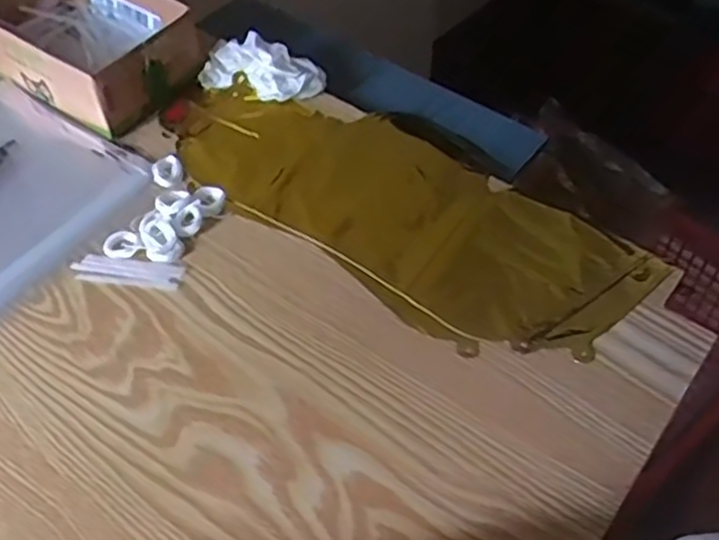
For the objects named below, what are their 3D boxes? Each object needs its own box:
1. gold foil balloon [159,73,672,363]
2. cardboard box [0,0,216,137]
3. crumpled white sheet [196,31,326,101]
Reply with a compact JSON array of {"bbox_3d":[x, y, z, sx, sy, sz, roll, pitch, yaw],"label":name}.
[{"bbox_3d":[0.029,-0.070,0.606,0.408,0.011,0.190,33,58,23],"label":"gold foil balloon"},{"bbox_3d":[-0.263,-0.221,0.701,0.196,0.069,0.142,26,55,18],"label":"cardboard box"},{"bbox_3d":[-0.091,-0.189,0.677,0.110,0.029,0.056,12,52,8],"label":"crumpled white sheet"}]

